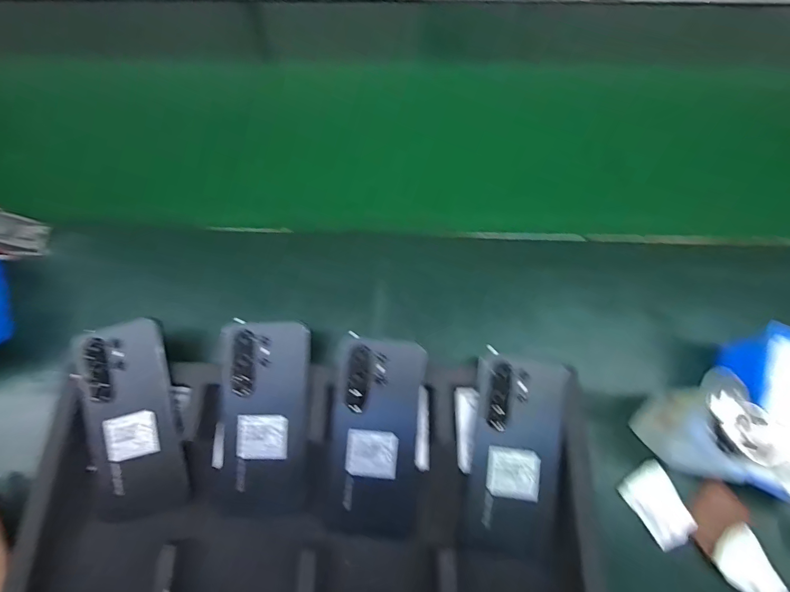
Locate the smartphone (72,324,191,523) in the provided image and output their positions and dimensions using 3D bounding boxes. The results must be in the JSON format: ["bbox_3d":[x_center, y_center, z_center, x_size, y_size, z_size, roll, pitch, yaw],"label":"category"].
[{"bbox_3d":[-0.239,0.110,0.346,0.079,0.009,0.169,-14,84,-4],"label":"smartphone"}]

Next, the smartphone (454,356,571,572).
[{"bbox_3d":[0.106,0.142,0.336,0.079,0.010,0.166,10,79,3],"label":"smartphone"}]

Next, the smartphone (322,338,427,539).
[{"bbox_3d":[-0.016,0.126,0.346,0.081,0.013,0.166,4,84,2],"label":"smartphone"}]

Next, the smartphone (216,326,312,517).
[{"bbox_3d":[-0.120,0.111,0.349,0.079,0.007,0.170,-1,83,1],"label":"smartphone"}]

